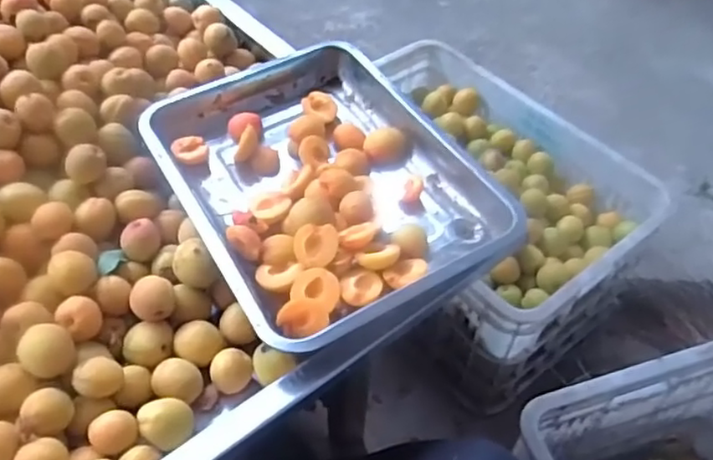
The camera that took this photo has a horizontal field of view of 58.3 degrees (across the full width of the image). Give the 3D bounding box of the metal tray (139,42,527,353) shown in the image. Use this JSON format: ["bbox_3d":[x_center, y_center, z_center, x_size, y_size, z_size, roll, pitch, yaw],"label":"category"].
[{"bbox_3d":[-0.040,-0.054,0.643,0.263,0.054,0.359,-23,54,-21],"label":"metal tray"}]

